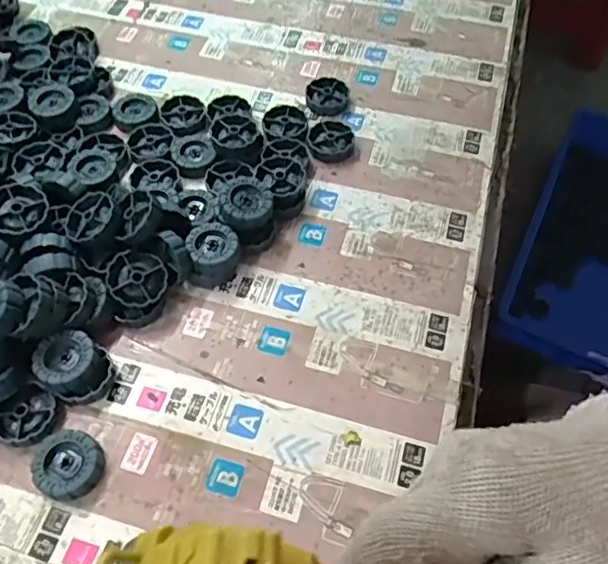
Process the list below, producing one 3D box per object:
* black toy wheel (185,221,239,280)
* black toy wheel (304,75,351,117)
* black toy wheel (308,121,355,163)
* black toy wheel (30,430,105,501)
[{"bbox_3d":[-0.066,-0.022,0.421,0.034,0.024,0.041,-17,60,-11],"label":"black toy wheel"},{"bbox_3d":[0.020,-0.163,0.506,0.037,0.011,0.035,5,59,2],"label":"black toy wheel"},{"bbox_3d":[0.022,-0.117,0.482,0.037,0.010,0.037,0,59,0],"label":"black toy wheel"},{"bbox_3d":[-0.139,0.109,0.345,0.038,0.013,0.037,0,59,0],"label":"black toy wheel"}]

